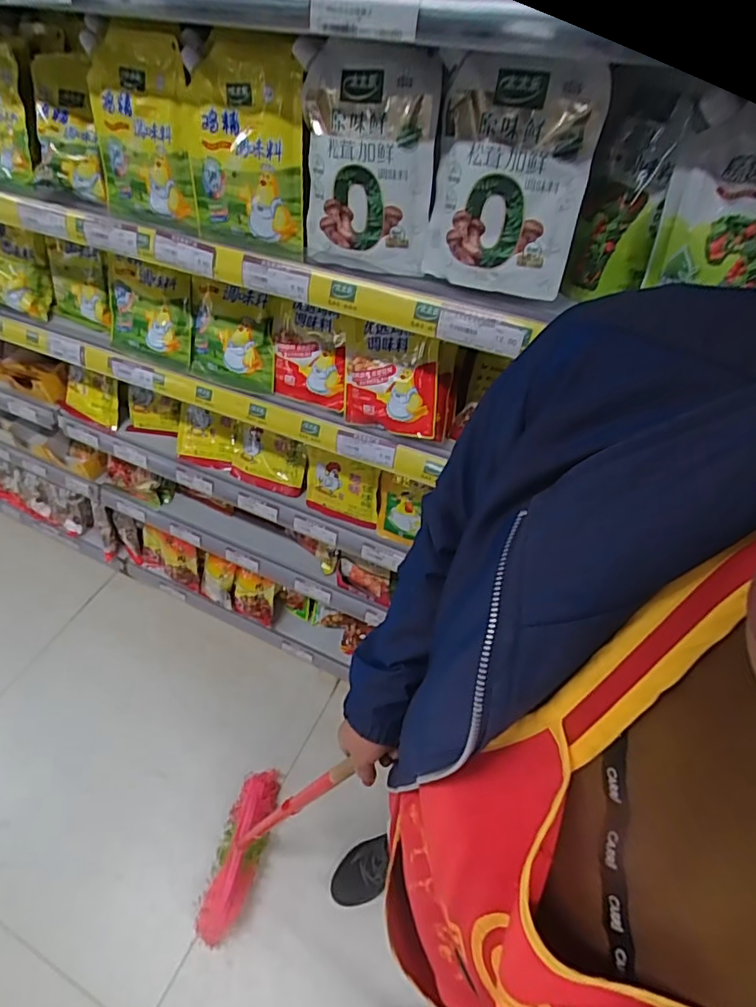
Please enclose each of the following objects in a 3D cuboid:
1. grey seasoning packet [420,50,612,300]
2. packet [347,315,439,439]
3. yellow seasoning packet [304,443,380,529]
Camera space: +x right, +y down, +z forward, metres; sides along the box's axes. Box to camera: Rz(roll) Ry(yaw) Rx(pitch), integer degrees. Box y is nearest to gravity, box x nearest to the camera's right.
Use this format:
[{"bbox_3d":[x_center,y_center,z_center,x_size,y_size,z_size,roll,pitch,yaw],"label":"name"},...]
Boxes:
[{"bbox_3d":[0.120,-0.304,0.519,0.148,0.185,0.028,20,35,18],"label":"grey seasoning packet"},{"bbox_3d":[0.015,-0.170,0.752,0.148,0.147,0.021,21,27,23],"label":"packet"},{"bbox_3d":[-0.068,-0.028,0.993,0.153,0.131,0.040,21,52,17],"label":"yellow seasoning packet"}]

